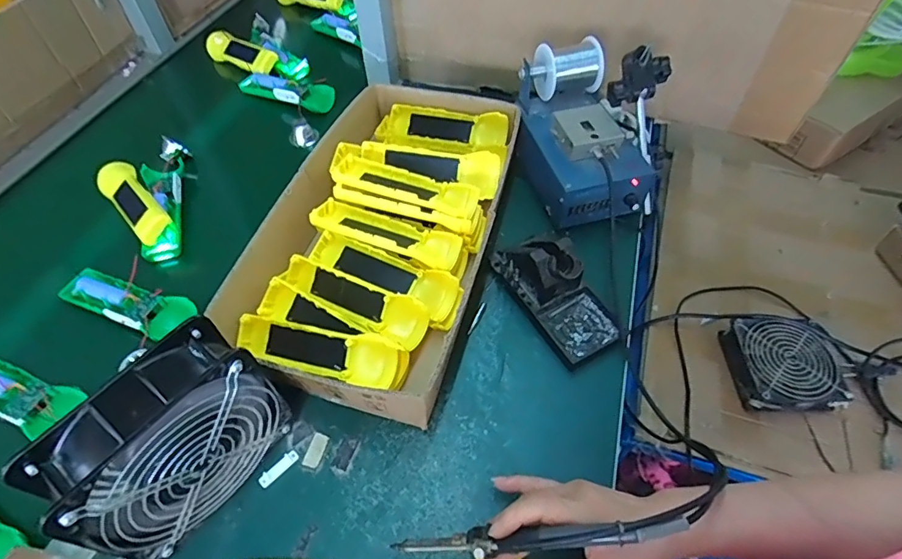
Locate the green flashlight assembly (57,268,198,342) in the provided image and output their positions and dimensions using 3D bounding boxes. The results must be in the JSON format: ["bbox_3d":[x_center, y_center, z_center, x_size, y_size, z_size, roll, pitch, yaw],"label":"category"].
[{"bbox_3d":[-0.358,0.021,0.536,0.154,0.019,0.050,18,56,14],"label":"green flashlight assembly"}]

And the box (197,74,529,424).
[{"bbox_3d":[-0.071,-0.066,0.560,0.236,0.075,0.427,12,55,10],"label":"box"}]

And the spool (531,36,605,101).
[{"bbox_3d":[0.144,-0.264,0.617,0.070,0.065,0.074,-26,58,-15],"label":"spool"}]

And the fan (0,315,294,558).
[{"bbox_3d":[-0.206,0.125,0.378,0.065,0.146,0.144,34,61,23],"label":"fan"}]

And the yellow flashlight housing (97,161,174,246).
[{"bbox_3d":[-0.399,-0.100,0.614,0.047,0.032,0.152,-35,60,-22],"label":"yellow flashlight housing"}]

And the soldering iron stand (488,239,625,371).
[{"bbox_3d":[0.111,0.004,0.511,0.075,0.070,0.152,-24,57,-16],"label":"soldering iron stand"}]

